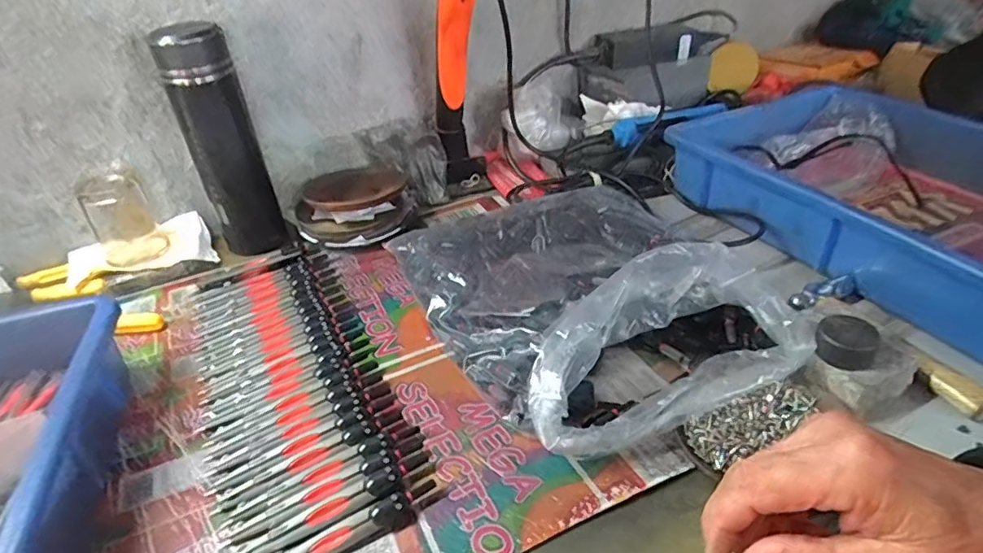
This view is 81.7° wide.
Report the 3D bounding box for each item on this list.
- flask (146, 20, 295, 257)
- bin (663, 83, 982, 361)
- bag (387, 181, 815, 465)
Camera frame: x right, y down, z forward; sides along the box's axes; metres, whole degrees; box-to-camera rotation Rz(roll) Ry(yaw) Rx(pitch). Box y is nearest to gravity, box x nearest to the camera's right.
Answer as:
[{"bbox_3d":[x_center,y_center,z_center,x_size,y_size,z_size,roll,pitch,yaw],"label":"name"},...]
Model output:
[{"bbox_3d":[-0.267,-0.134,0.572,0.065,0.215,0.054,-17,36,-17],"label":"flask"},{"bbox_3d":[0.415,-0.075,0.549,0.299,0.089,0.419,-19,37,-21],"label":"bin"},{"bbox_3d":[0.078,-0.001,0.485,0.251,0.069,0.300,-17,36,-17],"label":"bag"}]

